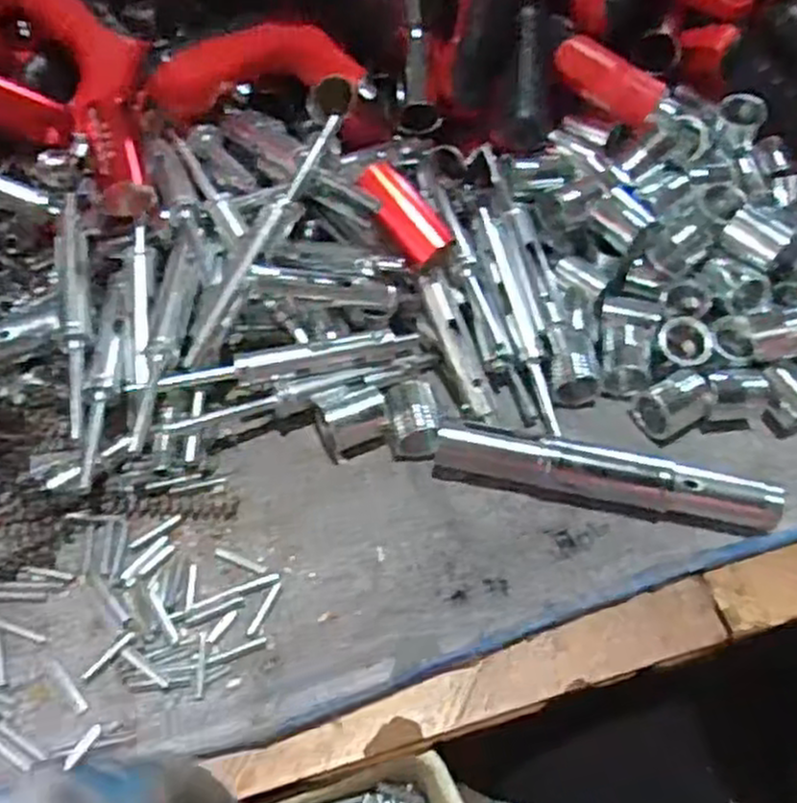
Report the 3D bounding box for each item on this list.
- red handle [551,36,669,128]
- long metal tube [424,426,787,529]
[{"bbox_3d":[0.134,-0.207,0.497,0.072,0.020,0.026,31,59,-3],"label":"red handle"},{"bbox_3d":[0.110,0.041,0.409,0.180,0.025,0.022,10,57,2],"label":"long metal tube"}]

